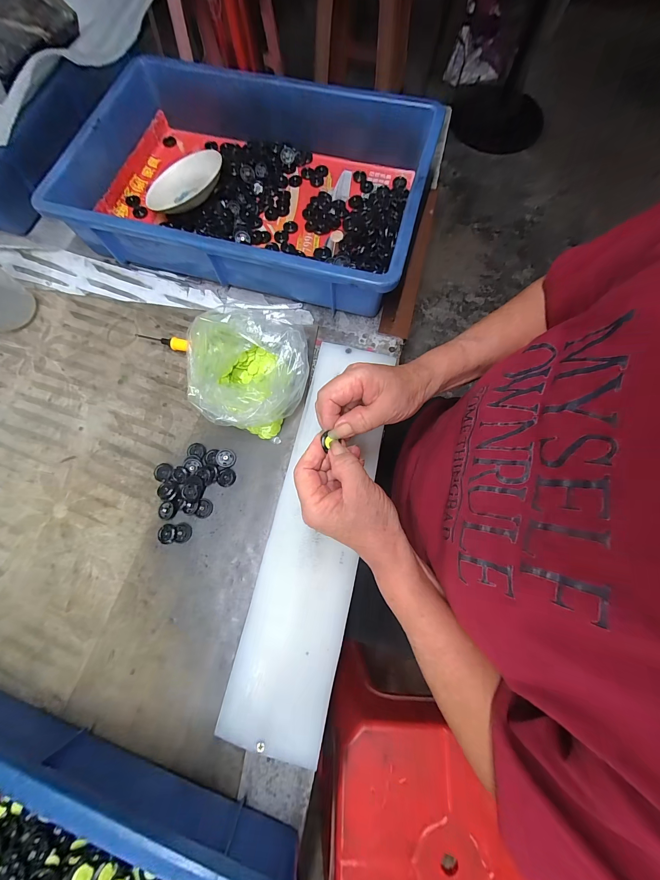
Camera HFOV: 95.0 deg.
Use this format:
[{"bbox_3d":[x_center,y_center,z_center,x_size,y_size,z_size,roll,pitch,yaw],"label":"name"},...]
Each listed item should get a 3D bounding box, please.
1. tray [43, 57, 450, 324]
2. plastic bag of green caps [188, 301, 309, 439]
[{"bbox_3d":[-0.093,-0.344,0.397,0.423,0.078,0.313,17,77,5],"label":"tray"},{"bbox_3d":[-0.084,-0.080,0.333,0.121,0.058,0.144,-4,76,0],"label":"plastic bag of green caps"}]

